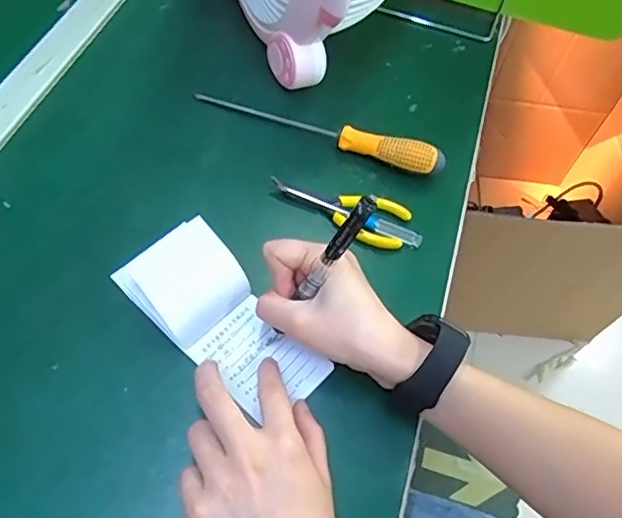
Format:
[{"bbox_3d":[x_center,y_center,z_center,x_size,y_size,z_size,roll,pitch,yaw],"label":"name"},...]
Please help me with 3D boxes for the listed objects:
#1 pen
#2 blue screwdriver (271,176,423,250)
[{"bbox_3d":[0.003,0.013,0.379,0.012,0.143,0.011,-5,51,-42],"label":"pen"},{"bbox_3d":[0.030,-0.042,0.485,0.134,0.016,0.014,23,59,10],"label":"blue screwdriver"}]

